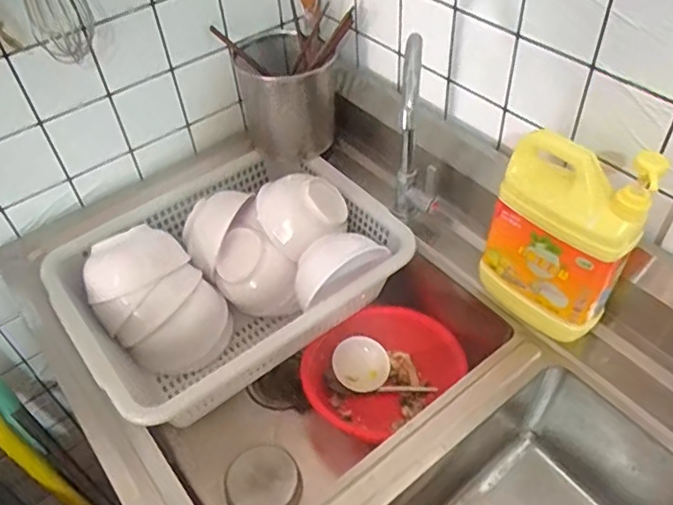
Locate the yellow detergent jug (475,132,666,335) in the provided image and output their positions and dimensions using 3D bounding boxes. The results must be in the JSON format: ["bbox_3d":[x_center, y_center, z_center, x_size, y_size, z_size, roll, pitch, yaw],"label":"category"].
[{"bbox_3d":[0.232,-0.021,0.619,0.067,0.218,0.139,-37,55,-26],"label":"yellow detergent jug"}]

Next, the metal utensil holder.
[{"bbox_3d":[-0.079,-0.246,0.942,0.125,0.144,0.136,-31,52,-22],"label":"metal utensil holder"}]

